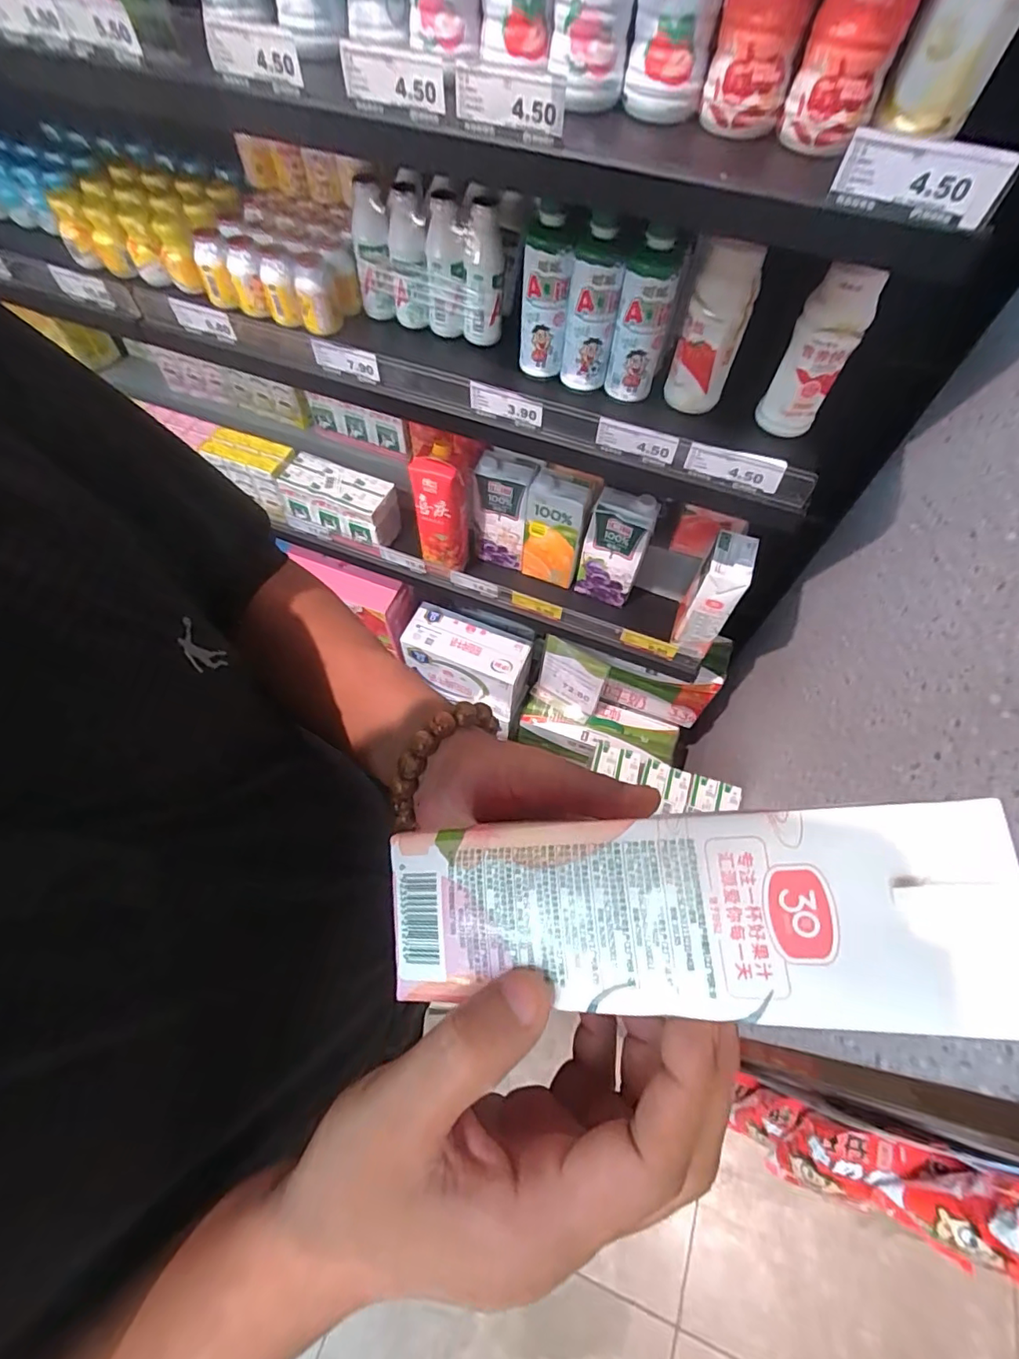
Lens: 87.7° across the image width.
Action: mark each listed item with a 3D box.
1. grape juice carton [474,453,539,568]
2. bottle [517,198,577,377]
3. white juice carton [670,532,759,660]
[{"bbox_3d":[-0.009,-0.282,0.910,0.099,0.196,0.058,11,61,5],"label":"grape juice carton"},{"bbox_3d":[0.041,-0.446,0.618,0.054,0.162,0.049,2,61,0],"label":"bottle"},{"bbox_3d":[0.314,-0.124,0.818,0.062,0.183,0.088,22,63,10],"label":"white juice carton"}]

